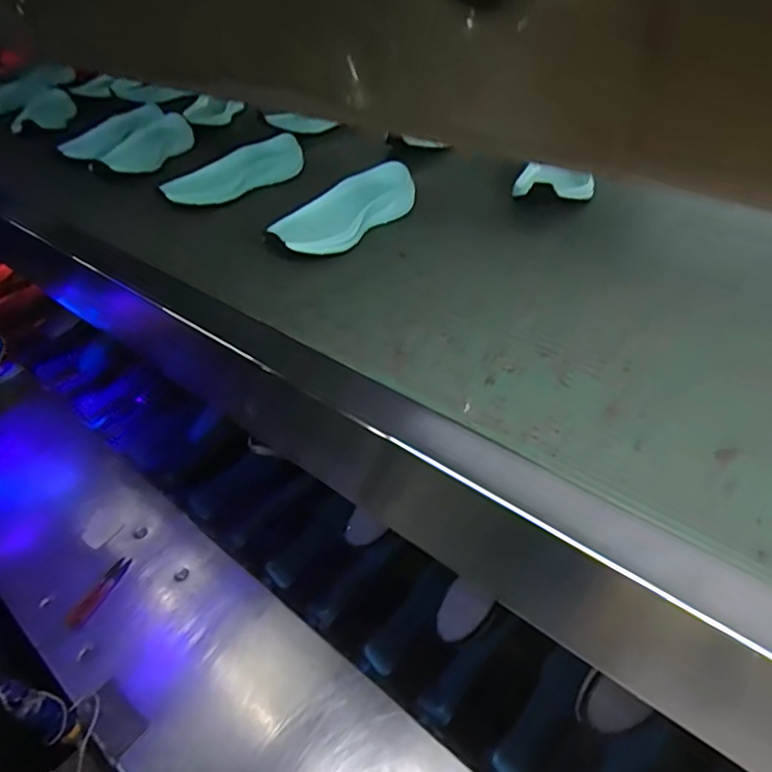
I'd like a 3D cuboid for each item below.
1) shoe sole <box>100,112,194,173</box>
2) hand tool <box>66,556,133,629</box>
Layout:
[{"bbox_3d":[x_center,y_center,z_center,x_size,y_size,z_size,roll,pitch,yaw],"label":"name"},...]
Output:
[{"bbox_3d":[-0.360,-0.364,0.876,0.084,0.018,0.215,16,44,3],"label":"shoe sole"},{"bbox_3d":[-0.385,0.276,0.778,0.028,0.009,0.103,12,42,20],"label":"hand tool"}]

